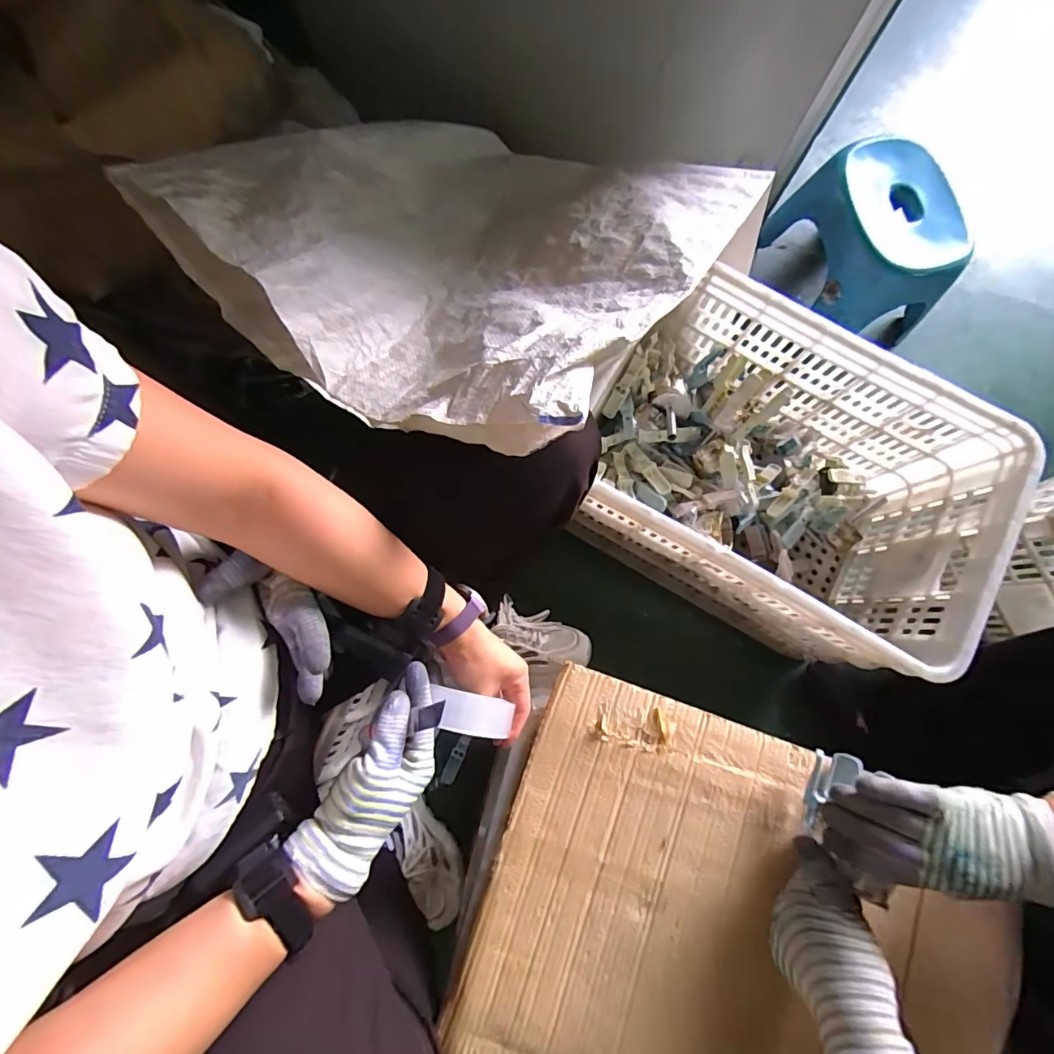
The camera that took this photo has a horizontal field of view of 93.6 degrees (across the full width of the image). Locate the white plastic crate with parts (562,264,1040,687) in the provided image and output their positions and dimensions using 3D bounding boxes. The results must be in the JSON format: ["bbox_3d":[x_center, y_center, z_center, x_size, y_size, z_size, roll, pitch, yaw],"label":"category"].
[{"bbox_3d":[0.351,-0.055,0.752,0.512,0.309,0.355,28,79,4],"label":"white plastic crate with parts"}]

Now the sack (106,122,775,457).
[{"bbox_3d":[-0.044,-0.317,0.527,0.443,0.226,0.472,34,79,5],"label":"sack"}]

